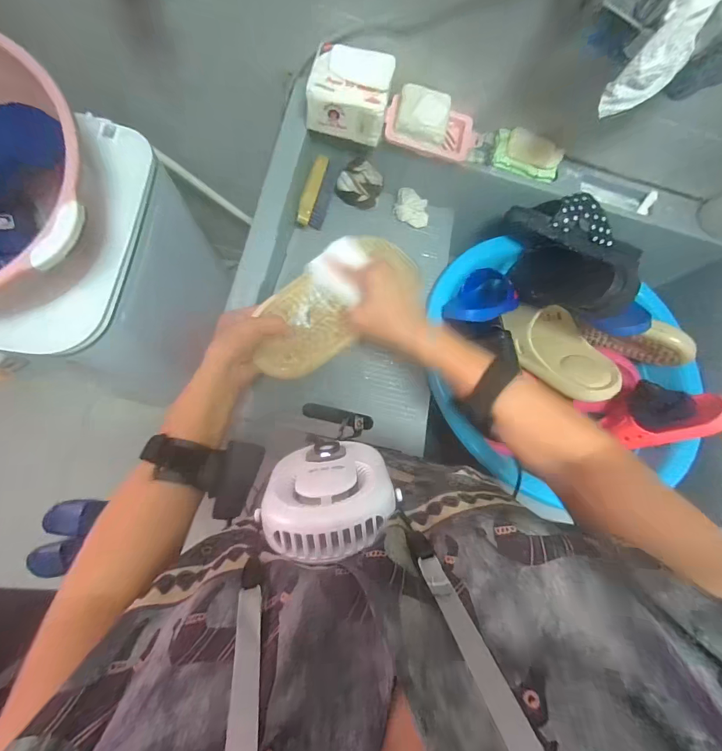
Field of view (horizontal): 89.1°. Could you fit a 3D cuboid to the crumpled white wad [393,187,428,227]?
[{"bbox_3d":[0.089,-0.285,0.628,0.064,0.019,0.050,25,81,-3],"label":"crumpled white wad"}]

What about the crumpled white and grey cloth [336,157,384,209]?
[{"bbox_3d":[0.000,-0.315,0.604,0.072,0.045,0.058,23,81,-4],"label":"crumpled white and grey cloth"}]

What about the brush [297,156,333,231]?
[{"bbox_3d":[-0.070,-0.289,0.585,0.035,0.062,0.117,15,82,-5],"label":"brush"}]

